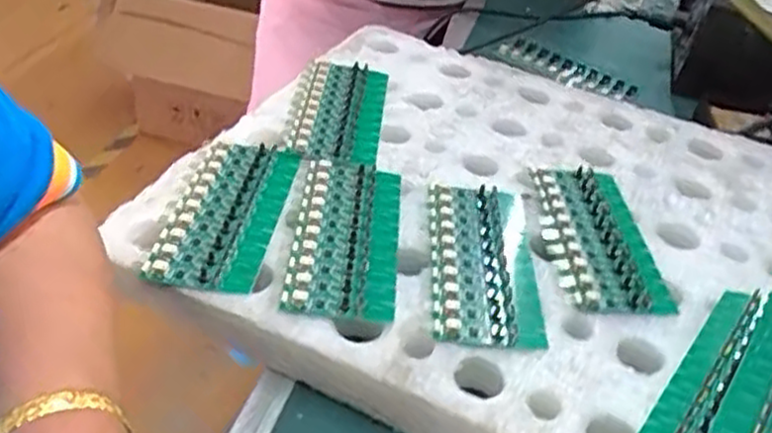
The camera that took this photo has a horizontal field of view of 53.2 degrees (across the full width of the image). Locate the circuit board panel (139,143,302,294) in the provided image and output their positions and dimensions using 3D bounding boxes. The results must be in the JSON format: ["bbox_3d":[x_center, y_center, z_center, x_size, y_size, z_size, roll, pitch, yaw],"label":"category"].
[{"bbox_3d":[-0.097,-0.005,0.476,0.061,0.007,0.135,9,38,3],"label":"circuit board panel"}]

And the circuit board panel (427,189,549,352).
[{"bbox_3d":[0.059,0.025,0.462,0.062,0.008,0.136,5,38,-2],"label":"circuit board panel"}]

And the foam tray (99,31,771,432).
[{"bbox_3d":[0.140,0.014,0.497,0.529,0.061,0.368,21,40,17],"label":"foam tray"}]

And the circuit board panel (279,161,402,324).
[{"bbox_3d":[-0.023,0.009,0.467,0.061,0.008,0.134,6,38,-1],"label":"circuit board panel"}]

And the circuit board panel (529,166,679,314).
[{"bbox_3d":[0.132,0.010,0.493,0.065,0.010,0.137,1,39,-7],"label":"circuit board panel"}]

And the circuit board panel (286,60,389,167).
[{"bbox_3d":[-0.035,-0.082,0.579,0.064,0.010,0.138,7,38,0],"label":"circuit board panel"}]

